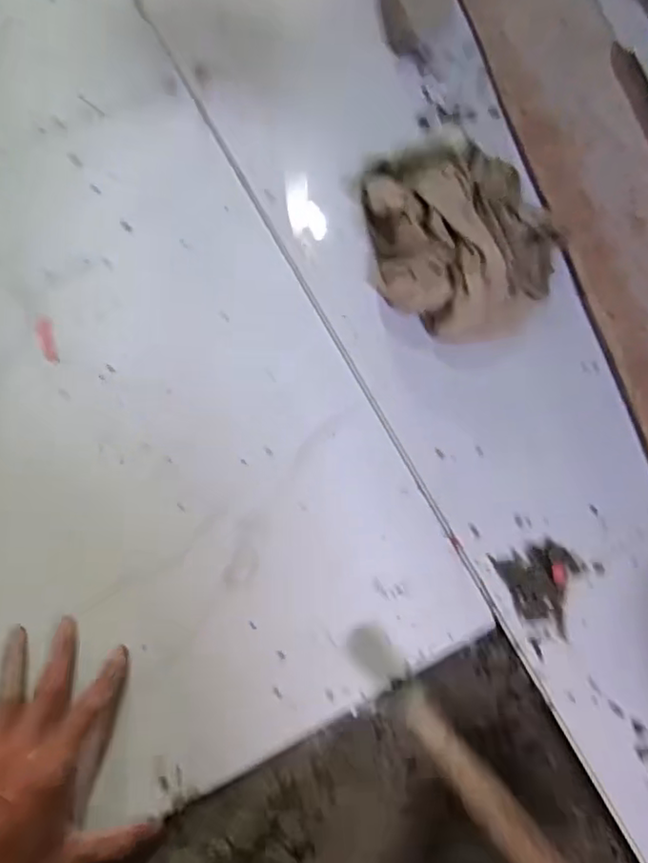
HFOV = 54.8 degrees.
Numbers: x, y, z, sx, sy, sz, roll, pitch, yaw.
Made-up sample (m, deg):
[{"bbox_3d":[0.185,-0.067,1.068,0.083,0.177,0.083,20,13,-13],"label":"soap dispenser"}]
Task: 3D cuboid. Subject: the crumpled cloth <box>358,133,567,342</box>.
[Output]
[{"bbox_3d":[0.123,-0.176,0.559,0.155,0.046,0.193,-4,74,-2],"label":"crumpled cloth"}]

